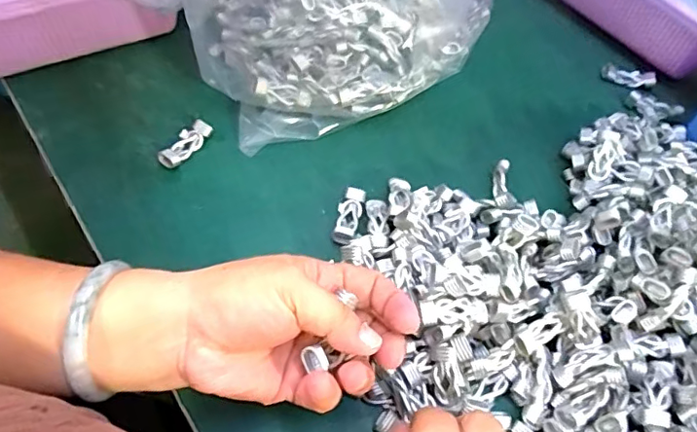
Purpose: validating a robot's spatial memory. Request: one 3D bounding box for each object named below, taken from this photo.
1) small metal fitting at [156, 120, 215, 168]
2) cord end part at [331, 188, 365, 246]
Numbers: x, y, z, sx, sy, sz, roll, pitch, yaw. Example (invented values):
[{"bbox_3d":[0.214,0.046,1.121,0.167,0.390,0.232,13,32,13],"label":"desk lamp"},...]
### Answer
[{"bbox_3d":[-0.121,-0.053,0.406,0.017,0.012,0.043,33,64,14],"label":"small metal fitting"},{"bbox_3d":[0.000,0.001,0.387,0.016,0.009,0.046,10,61,2],"label":"cord end part"}]

